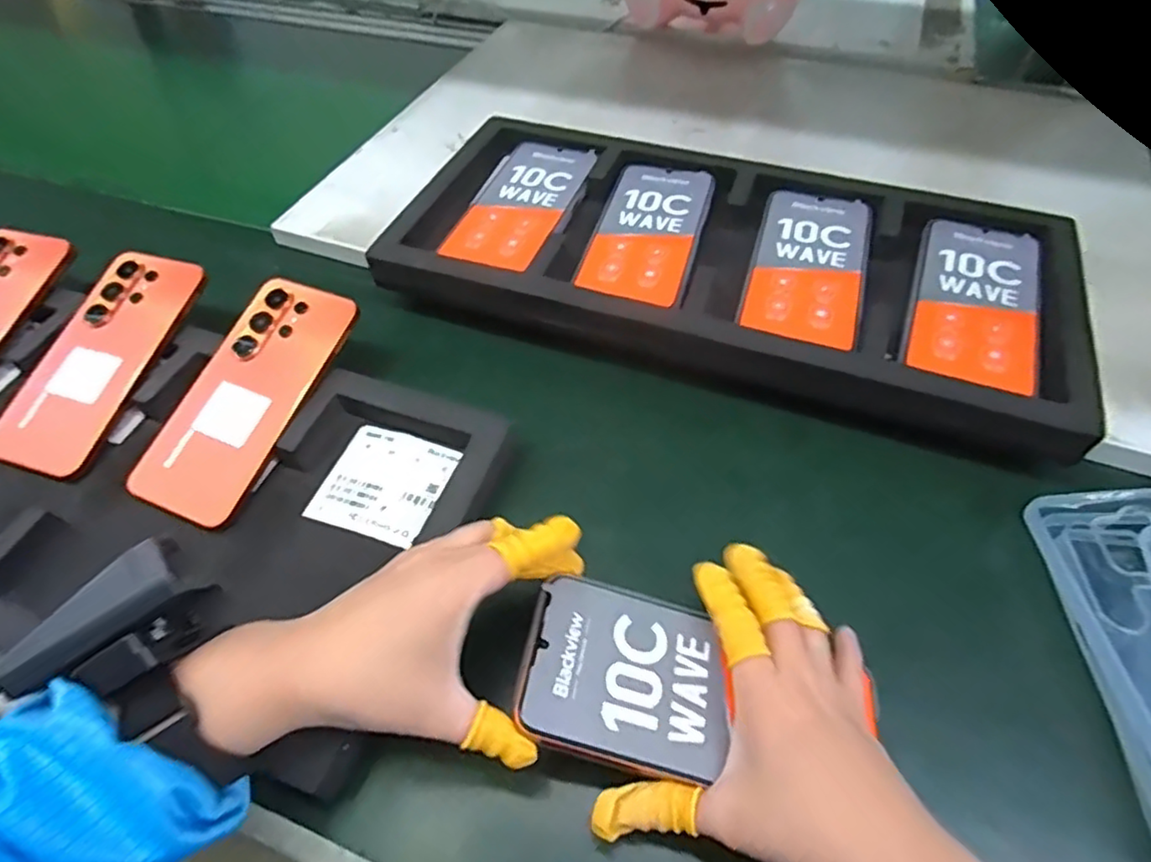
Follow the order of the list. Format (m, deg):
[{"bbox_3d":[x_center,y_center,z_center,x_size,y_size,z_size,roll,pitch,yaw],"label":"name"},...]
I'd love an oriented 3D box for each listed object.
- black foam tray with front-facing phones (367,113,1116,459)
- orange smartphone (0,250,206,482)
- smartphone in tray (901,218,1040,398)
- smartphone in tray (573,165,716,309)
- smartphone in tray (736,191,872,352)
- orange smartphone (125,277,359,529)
[{"bbox_3d":[0.108,-0.127,0.479,0.483,0.044,0.241,17,56,13],"label":"black foam tray with front-facing phones"},{"bbox_3d":[-0.334,-0.052,0.446,0.084,0.012,0.172,15,69,12],"label":"orange smartphone"},{"bbox_3d":[0.272,-0.091,0.432,0.074,0.005,0.159,19,57,15],"label":"smartphone in tray"},{"bbox_3d":[0.055,-0.154,0.489,0.075,0.007,0.160,15,56,12],"label":"smartphone in tray"},{"bbox_3d":[0.169,-0.123,0.460,0.075,0.004,0.161,15,56,12],"label":"smartphone in tray"},{"bbox_3d":[-0.216,-0.026,0.418,0.080,0.008,0.172,20,71,15],"label":"orange smartphone"}]

